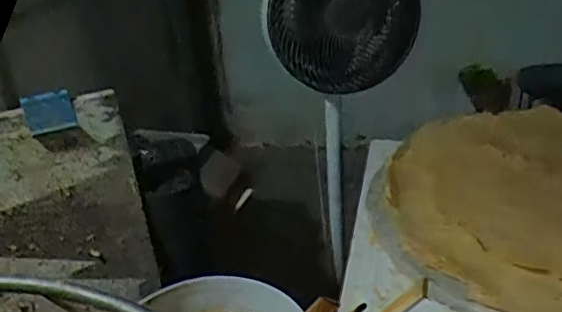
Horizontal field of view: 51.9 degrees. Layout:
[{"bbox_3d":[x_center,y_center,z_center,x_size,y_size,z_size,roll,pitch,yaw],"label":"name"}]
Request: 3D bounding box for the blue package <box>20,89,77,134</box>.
[{"bbox_3d":[-0.344,-0.067,0.857,0.065,0.056,0.014,-15,31,-18],"label":"blue package"}]

